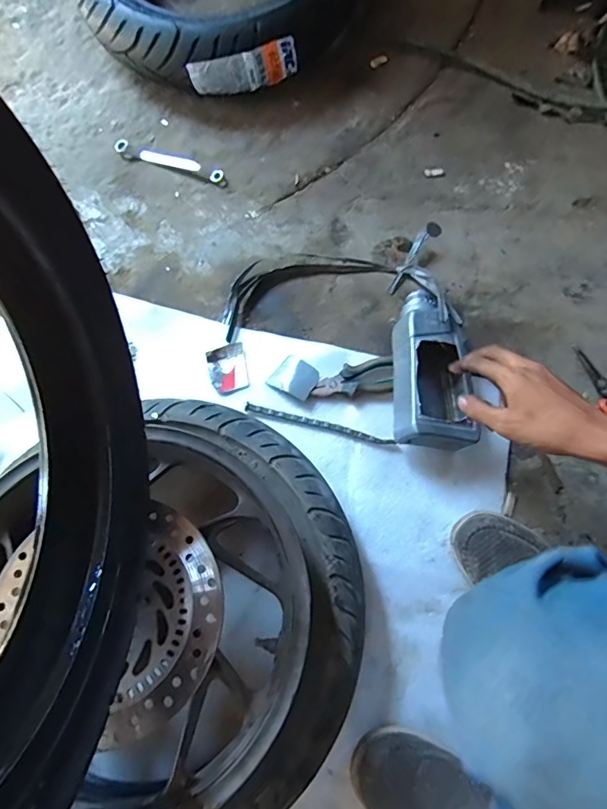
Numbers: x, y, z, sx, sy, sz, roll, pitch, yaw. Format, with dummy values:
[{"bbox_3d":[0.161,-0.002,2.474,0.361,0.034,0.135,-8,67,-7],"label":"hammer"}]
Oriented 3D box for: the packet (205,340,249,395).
[{"bbox_3d":[-0.109,-0.052,0.691,0.054,0.007,0.074,-13,73,-4],"label":"packet"}]

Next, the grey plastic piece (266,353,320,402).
[{"bbox_3d":[-0.011,-0.039,0.679,0.061,0.014,0.058,33,76,9],"label":"grey plastic piece"}]

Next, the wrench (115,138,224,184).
[{"bbox_3d":[-0.224,-0.408,0.790,0.194,0.013,0.027,20,74,6],"label":"wrench"}]

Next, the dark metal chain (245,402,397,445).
[{"bbox_3d":[0.022,0.028,0.664,0.212,0.006,0.012,14,73,4],"label":"dark metal chain"}]

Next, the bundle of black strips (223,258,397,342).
[{"bbox_3d":[0.001,-0.189,0.726,0.272,0.014,0.094,-19,74,-6],"label":"bundle of black strips"}]

